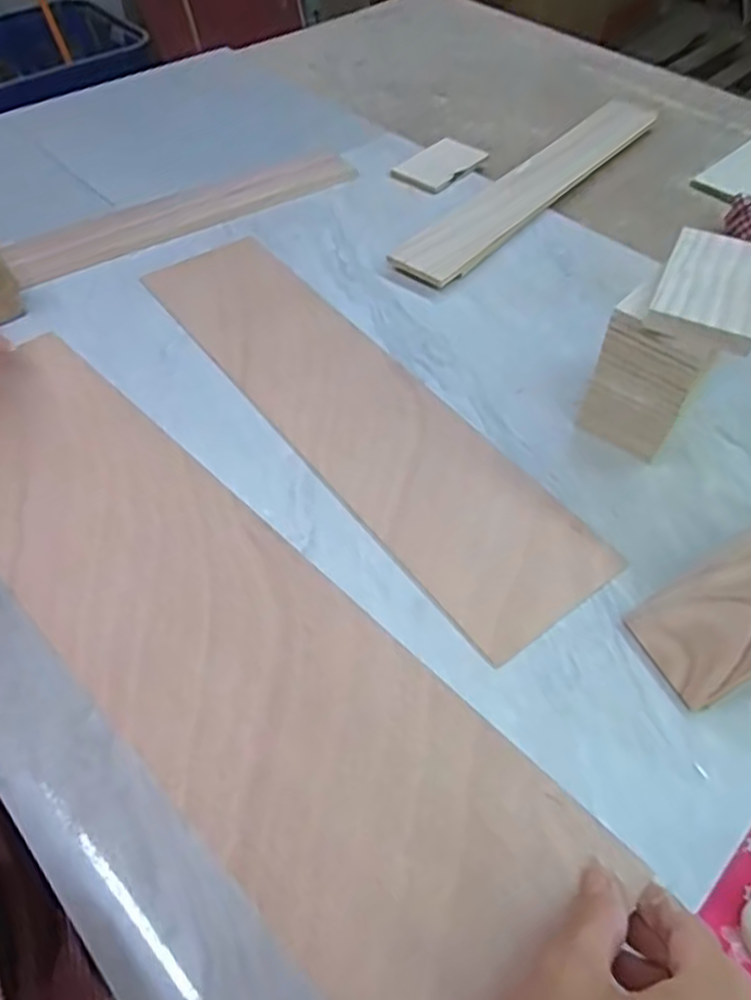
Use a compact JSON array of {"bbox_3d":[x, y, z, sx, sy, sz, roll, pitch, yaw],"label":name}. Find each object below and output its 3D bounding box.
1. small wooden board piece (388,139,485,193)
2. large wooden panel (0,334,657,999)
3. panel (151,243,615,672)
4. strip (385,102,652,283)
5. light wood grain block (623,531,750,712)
[{"bbox_3d":[0.087,-0.448,0.878,0.081,0.012,0.133,32,58,21],"label":"small wooden board piece"},{"bbox_3d":[-0.112,0.057,0.393,0.138,0.010,0.529,-38,63,-26],"label":"large wooden panel"},{"bbox_3d":[-0.027,-0.094,0.604,0.135,0.008,0.546,-31,59,-22],"label":"panel"},{"bbox_3d":[0.214,-0.415,0.845,0.079,0.015,0.560,32,59,22],"label":"strip"},{"bbox_3d":[0.239,0.071,0.429,0.132,0.010,0.075,-43,54,19],"label":"light wood grain block"}]

